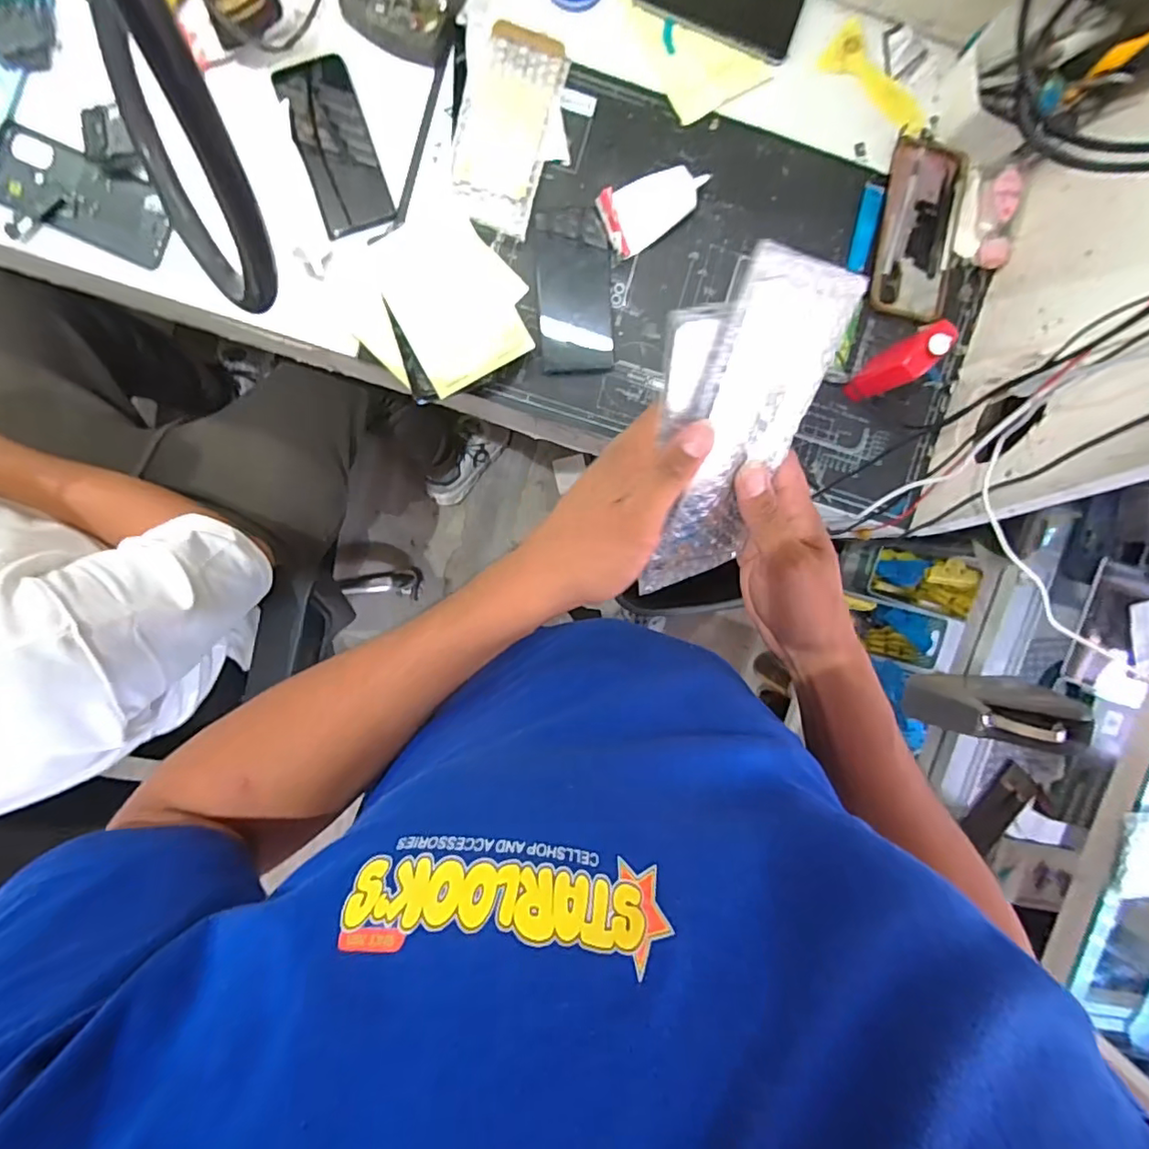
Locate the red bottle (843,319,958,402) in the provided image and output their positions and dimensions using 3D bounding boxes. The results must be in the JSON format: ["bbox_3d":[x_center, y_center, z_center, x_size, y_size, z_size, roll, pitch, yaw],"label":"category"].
[{"bbox_3d":[0.306,-0.200,0.543,0.057,0.116,0.029,-39,95,0],"label":"red bottle"}]

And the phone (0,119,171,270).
[{"bbox_3d":[-0.473,-0.361,0.548,0.169,0.008,0.073,24,93,-4],"label":"phone"}]

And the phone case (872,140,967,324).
[{"bbox_3d":[0.352,-0.352,0.585,0.080,0.013,0.170,7,94,-3],"label":"phone case"}]

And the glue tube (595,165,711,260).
[{"bbox_3d":[0.078,-0.357,0.558,0.103,0.033,0.052,-27,95,-1],"label":"glue tube"}]

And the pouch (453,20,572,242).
[{"bbox_3d":[-0.064,-0.424,0.548,0.081,0.014,0.182,15,93,-4],"label":"pouch"}]

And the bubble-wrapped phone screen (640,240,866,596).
[{"bbox_3d":[0.089,-0.072,0.329,0.108,0.019,0.196,-6,127,-27],"label":"bubble-wrapped phone screen"}]

